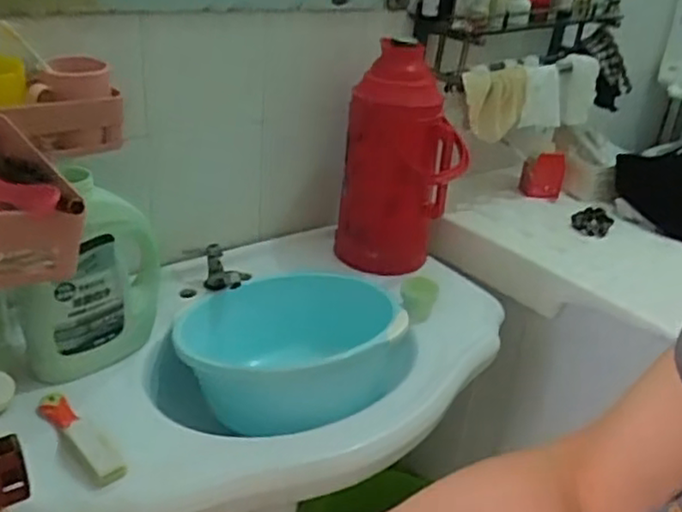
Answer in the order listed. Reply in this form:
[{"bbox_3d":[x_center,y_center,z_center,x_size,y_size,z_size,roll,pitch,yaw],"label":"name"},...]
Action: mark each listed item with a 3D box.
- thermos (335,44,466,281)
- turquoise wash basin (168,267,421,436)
[{"bbox_3d":[0.106,-0.161,1.157,0.208,0.355,0.130,4,25,1],"label":"thermos"},{"bbox_3d":[-0.062,0.132,0.955,0.318,0.135,0.258,1,25,-6],"label":"turquoise wash basin"}]

